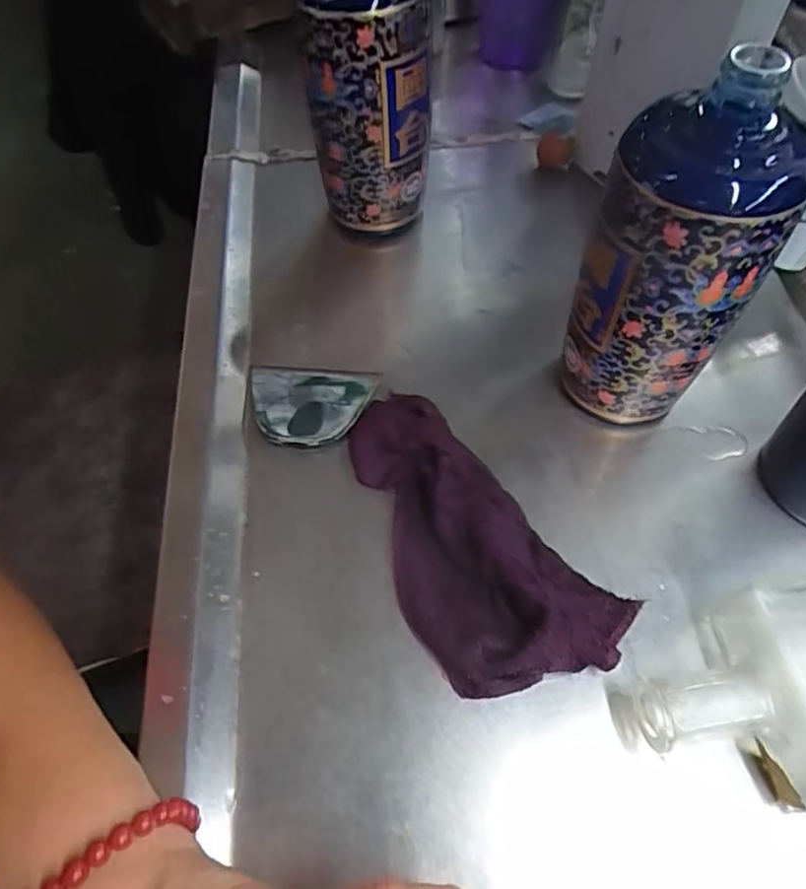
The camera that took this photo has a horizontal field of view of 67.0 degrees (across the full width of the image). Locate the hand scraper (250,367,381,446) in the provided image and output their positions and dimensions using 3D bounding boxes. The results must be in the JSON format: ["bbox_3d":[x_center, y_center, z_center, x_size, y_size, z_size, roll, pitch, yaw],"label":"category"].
[{"bbox_3d":[-0.059,-0.027,0.380,0.080,0.008,0.059,2,58,6],"label":"hand scraper"}]

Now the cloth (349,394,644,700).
[{"bbox_3d":[0.025,0.044,0.322,0.090,0.029,0.184,-33,61,-14],"label":"cloth"}]

